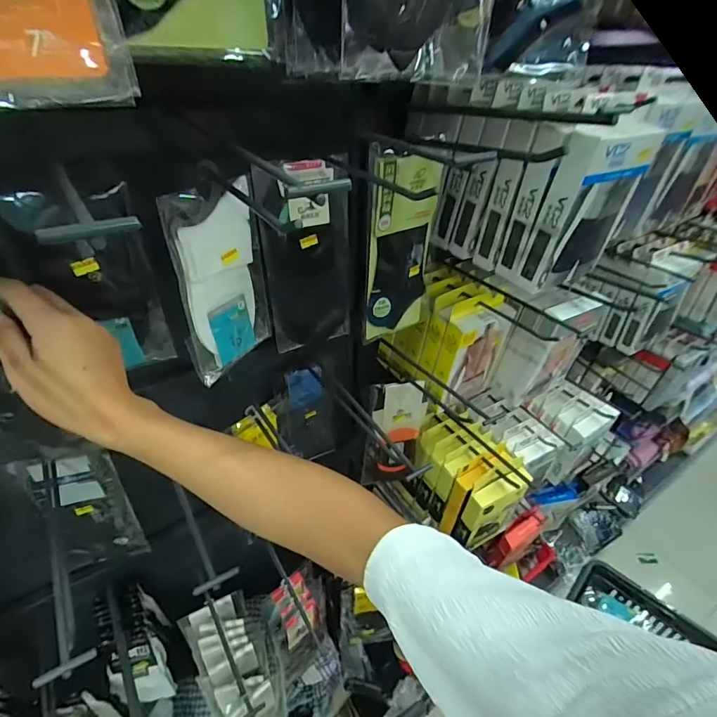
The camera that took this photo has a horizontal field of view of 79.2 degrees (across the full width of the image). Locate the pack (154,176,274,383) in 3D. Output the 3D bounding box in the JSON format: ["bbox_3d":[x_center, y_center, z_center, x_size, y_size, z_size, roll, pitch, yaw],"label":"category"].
[{"bbox_3d":[-0.142,-0.082,0.464,0.022,0.194,0.113,19,39,20],"label":"pack"}]

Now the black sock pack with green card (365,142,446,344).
[{"bbox_3d":[0.058,-0.137,0.553,0.107,0.247,0.015,-22,46,-26],"label":"black sock pack with green card"}]

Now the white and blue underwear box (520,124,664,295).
[{"bbox_3d":[0.262,-0.166,0.491,0.120,0.184,0.032,-18,52,-18],"label":"white and blue underwear box"}]

